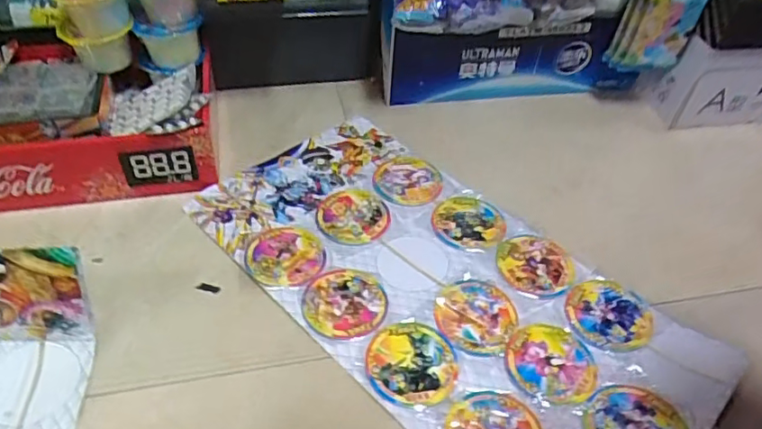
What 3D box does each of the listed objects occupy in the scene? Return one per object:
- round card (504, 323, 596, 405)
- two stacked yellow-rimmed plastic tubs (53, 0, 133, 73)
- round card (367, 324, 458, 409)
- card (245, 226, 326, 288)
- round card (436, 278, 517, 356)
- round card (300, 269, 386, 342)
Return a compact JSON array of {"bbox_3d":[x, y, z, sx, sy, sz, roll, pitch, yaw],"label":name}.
[{"bbox_3d":[0.184,0.160,0.638,0.094,0.004,0.094,11,47,6],"label":"round card"},{"bbox_3d":[-0.379,-0.260,0.780,0.093,0.123,0.090,-10,48,-15],"label":"two stacked yellow-rimmed plastic tubs"},{"bbox_3d":[0.032,0.158,0.624,0.093,0.006,0.092,2,47,-2],"label":"round card"},{"bbox_3d":[-0.118,0.050,0.719,0.092,0.004,0.093,5,44,-5],"label":"card"},{"bbox_3d":[0.108,0.117,0.671,0.092,0.006,0.093,5,50,-6],"label":"round card"},{"bbox_3d":[-0.041,0.101,0.674,0.093,0.006,0.098,4,43,-4],"label":"round card"}]

